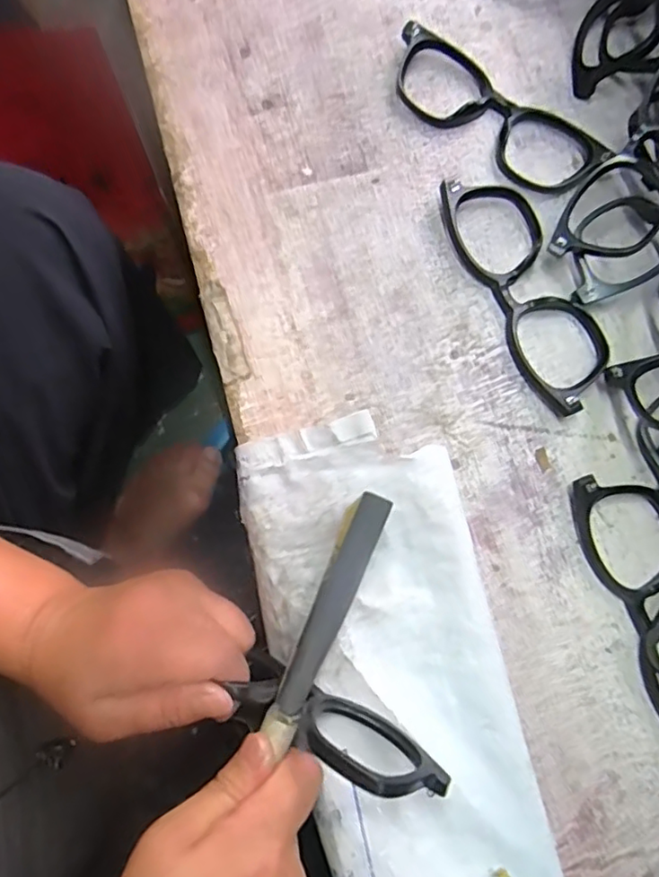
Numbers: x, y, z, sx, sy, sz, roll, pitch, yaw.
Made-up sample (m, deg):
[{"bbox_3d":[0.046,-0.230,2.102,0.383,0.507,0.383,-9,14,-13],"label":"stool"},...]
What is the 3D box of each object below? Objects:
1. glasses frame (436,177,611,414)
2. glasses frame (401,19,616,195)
[{"bbox_3d":[0.109,-0.082,0.319,0.049,0.013,0.140,-23,79,-7],"label":"glasses frame"},{"bbox_3d":[0.093,-0.186,0.339,0.136,0.016,0.055,33,79,6],"label":"glasses frame"}]

